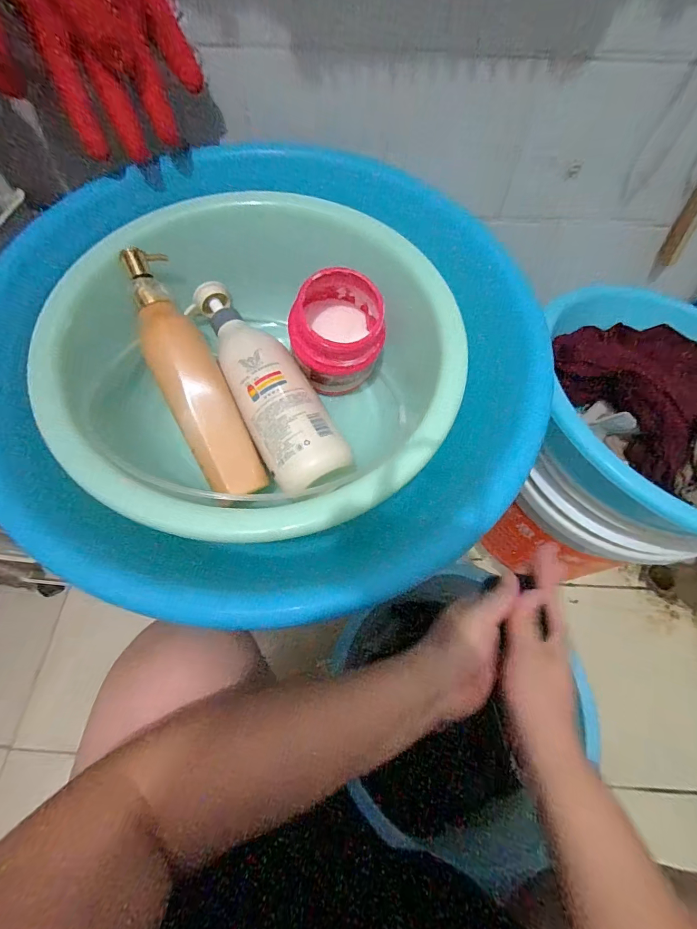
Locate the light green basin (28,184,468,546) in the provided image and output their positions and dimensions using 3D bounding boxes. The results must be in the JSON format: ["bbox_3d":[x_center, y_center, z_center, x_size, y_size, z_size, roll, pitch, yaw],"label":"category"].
[{"bbox_3d":[-0.081,-0.088,0.373,0.362,0.129,0.320,12,62,6],"label":"light green basin"}]

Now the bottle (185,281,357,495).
[{"bbox_3d":[-0.078,-0.070,0.391,0.074,0.062,0.225,-28,65,-14],"label":"bottle"}]

